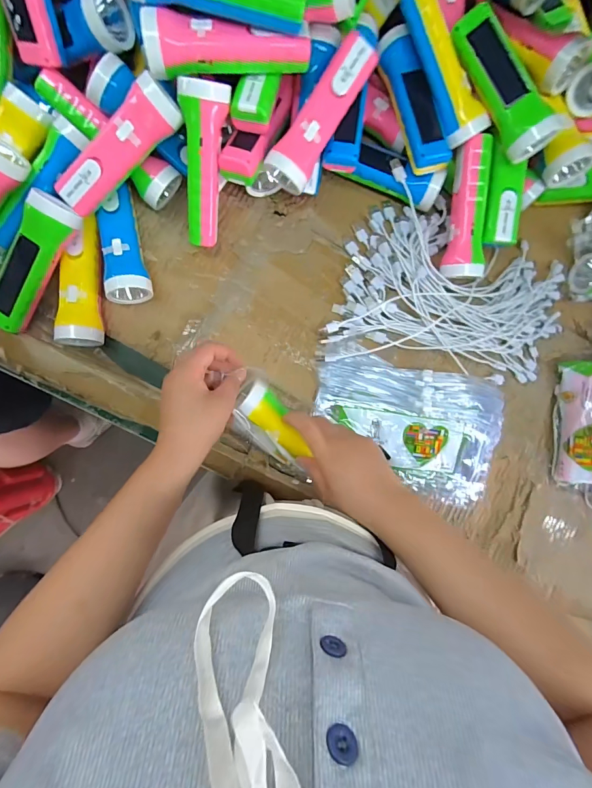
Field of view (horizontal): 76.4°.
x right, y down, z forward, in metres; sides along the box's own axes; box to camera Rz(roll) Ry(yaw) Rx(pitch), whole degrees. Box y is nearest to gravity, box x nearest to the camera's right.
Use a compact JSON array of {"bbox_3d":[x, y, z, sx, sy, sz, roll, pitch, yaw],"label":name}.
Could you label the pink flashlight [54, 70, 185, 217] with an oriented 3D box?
[{"bbox_3d":[-0.192,-0.259,0.402,0.157,0.043,0.044,-33,95,19],"label":"pink flashlight"}]

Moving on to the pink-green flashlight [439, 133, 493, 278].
[{"bbox_3d":[0.213,-0.224,0.464,0.047,0.047,0.156,-1,92,-4],"label":"pink-green flashlight"}]

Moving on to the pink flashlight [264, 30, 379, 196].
[{"bbox_3d":[0.027,-0.310,0.418,0.048,0.040,0.159,32,90,-5],"label":"pink flashlight"}]

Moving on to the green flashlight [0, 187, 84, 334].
[{"bbox_3d":[-0.304,-0.146,0.427,0.045,0.043,0.161,33,102,-5],"label":"green flashlight"}]

